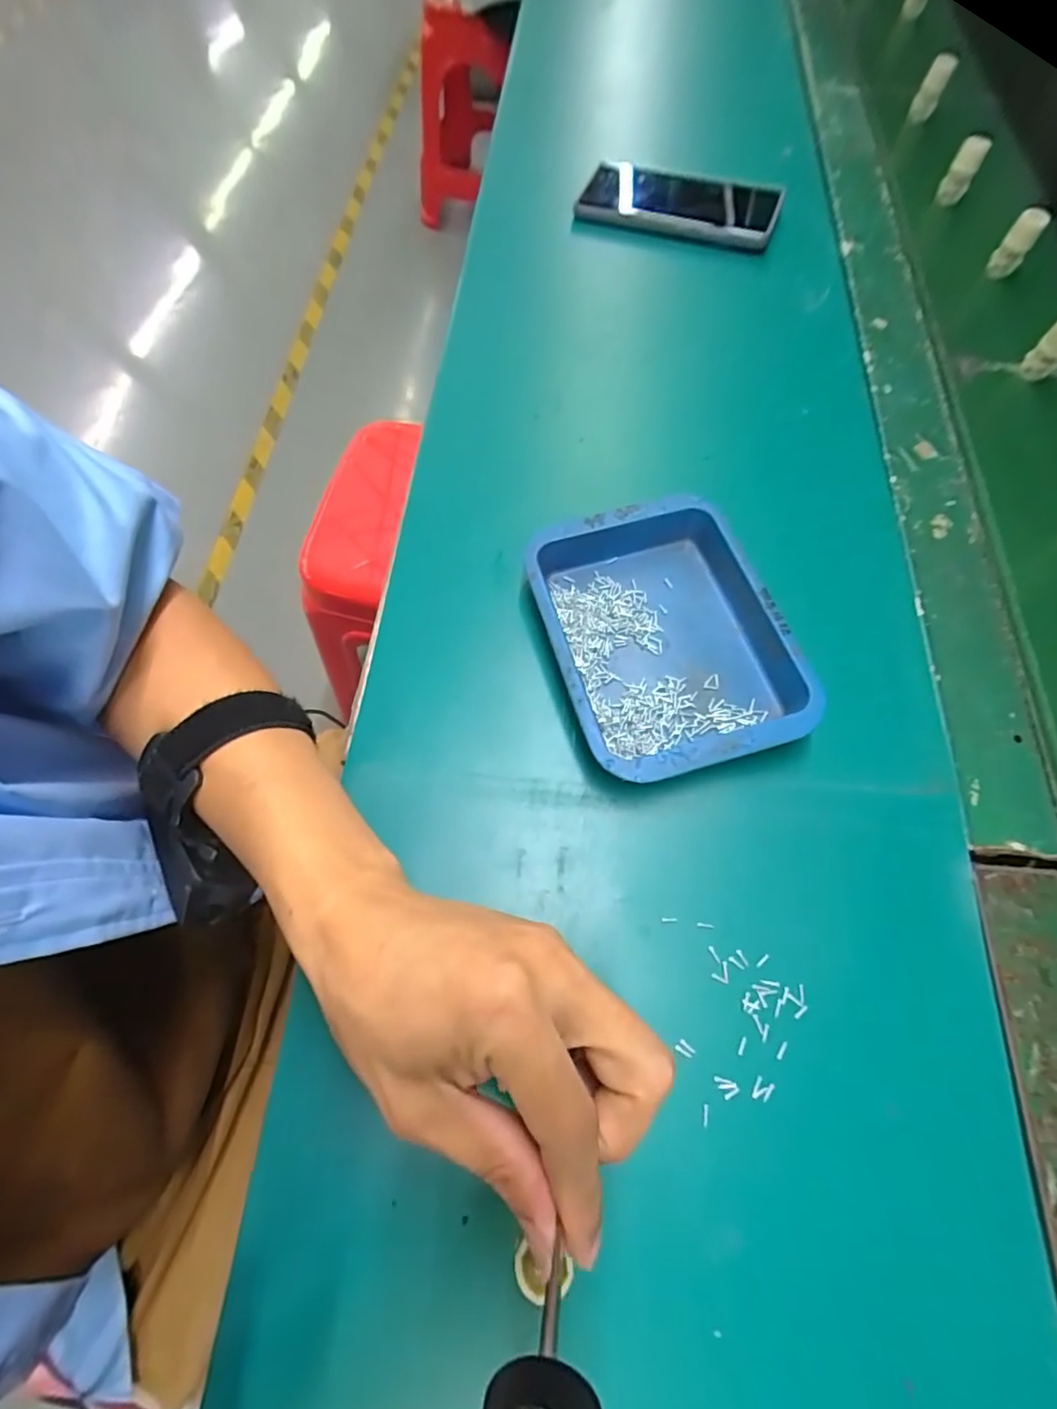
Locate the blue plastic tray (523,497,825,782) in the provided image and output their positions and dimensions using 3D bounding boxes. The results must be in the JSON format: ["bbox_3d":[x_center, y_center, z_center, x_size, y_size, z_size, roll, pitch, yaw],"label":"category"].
[{"bbox_3d":[0.071,-0.037,0.323,0.119,0.031,0.154,-16,68,-8],"label":"blue plastic tray"}]

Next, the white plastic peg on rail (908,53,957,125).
[{"bbox_3d":[0.381,-0.582,0.569,0.022,0.052,0.019,26,69,10],"label":"white plastic peg on rail"}]

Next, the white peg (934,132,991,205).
[{"bbox_3d":[0.363,-0.446,0.502,0.022,0.045,0.015,29,69,11],"label":"white peg"}]

